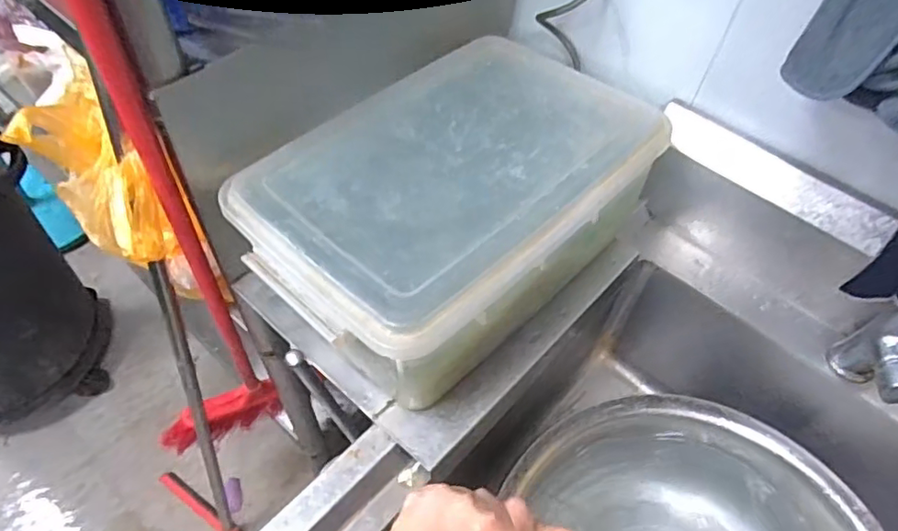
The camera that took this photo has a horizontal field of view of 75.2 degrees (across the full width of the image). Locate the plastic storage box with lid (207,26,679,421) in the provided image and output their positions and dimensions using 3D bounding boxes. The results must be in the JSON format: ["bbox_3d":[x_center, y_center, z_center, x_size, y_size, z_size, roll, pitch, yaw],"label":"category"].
[{"bbox_3d":[0.009,-0.075,0.649,0.287,0.146,0.432,36,58,22],"label":"plastic storage box with lid"}]

